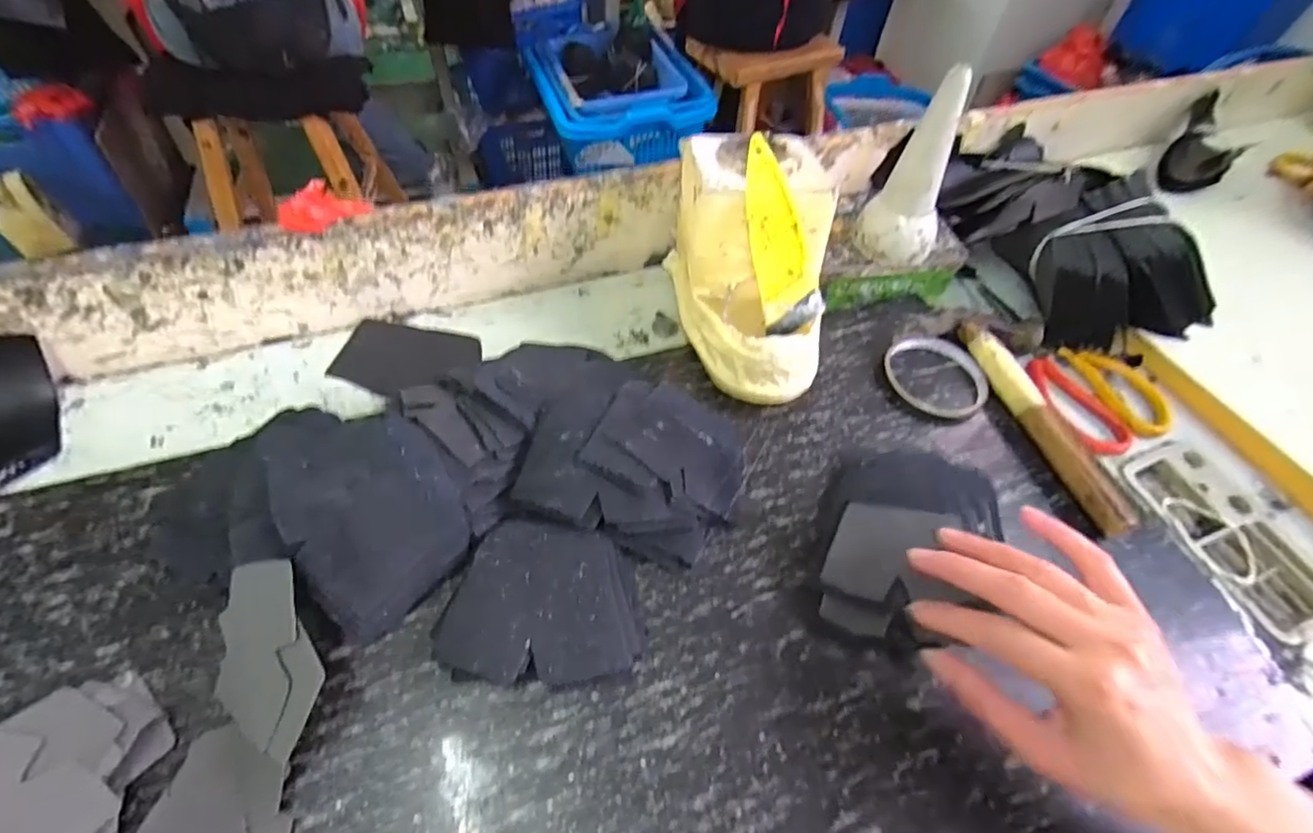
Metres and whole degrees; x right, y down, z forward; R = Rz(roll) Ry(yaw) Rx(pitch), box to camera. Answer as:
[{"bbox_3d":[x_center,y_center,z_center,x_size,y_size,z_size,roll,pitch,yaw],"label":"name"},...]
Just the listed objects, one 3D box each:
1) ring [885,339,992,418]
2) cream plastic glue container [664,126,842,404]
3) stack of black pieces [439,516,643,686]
[{"bbox_3d":[0.224,-0.031,0.476,0.078,0.010,0.081,2,52,-3],"label":"ring"},{"bbox_3d":[0.072,-0.120,0.455,0.108,0.130,0.198,0,52,-4],"label":"cream plastic glue container"},{"bbox_3d":[-0.061,0.106,0.334,0.104,0.028,0.084,5,52,-1],"label":"stack of black pieces"}]

